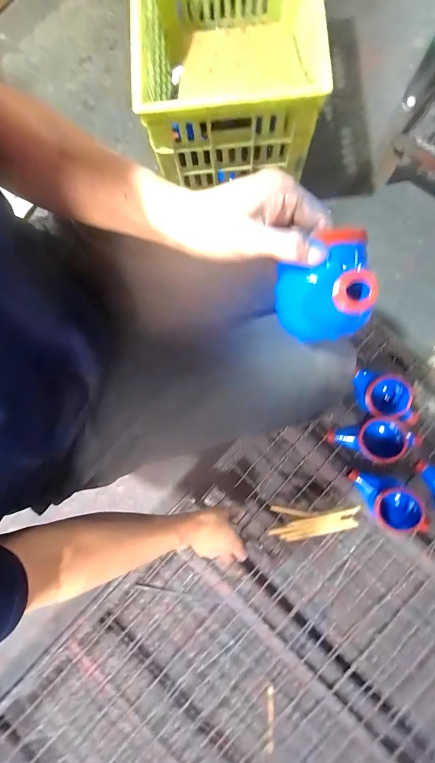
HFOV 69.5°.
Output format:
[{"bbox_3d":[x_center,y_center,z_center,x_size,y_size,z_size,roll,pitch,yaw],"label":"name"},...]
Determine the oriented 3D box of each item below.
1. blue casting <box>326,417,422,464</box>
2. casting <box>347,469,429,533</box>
[{"bbox_3d":[0.301,0.113,0.608,0.161,0.090,0.084,-4,82,3],"label":"blue casting"},{"bbox_3d":[0.316,0.230,0.593,0.158,0.092,0.077,29,85,6],"label":"casting"}]

